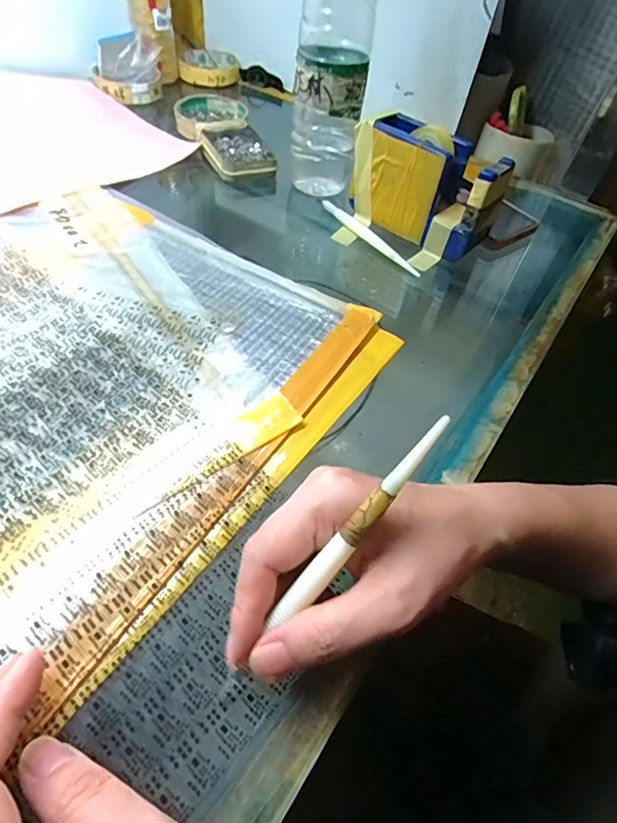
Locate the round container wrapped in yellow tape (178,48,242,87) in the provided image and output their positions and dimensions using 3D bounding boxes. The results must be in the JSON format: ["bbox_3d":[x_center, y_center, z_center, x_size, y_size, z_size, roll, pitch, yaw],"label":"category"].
[{"bbox_3d":[-0.140,-0.492,0.657,0.082,0.019,0.094,1,52,-5],"label":"round container wrapped in yellow tape"}]

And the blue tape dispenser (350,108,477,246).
[{"bbox_3d":[0.088,-0.215,0.419,0.096,0.079,0.047,33,56,19],"label":"blue tape dispenser"}]

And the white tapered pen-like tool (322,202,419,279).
[{"bbox_3d":[0.054,-0.162,0.423,0.008,0.012,0.129,-27,59,-24],"label":"white tapered pen-like tool"}]

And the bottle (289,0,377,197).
[{"bbox_3d":[0.021,-0.314,0.400,0.062,0.212,0.058,6,51,-1],"label":"bottle"}]

